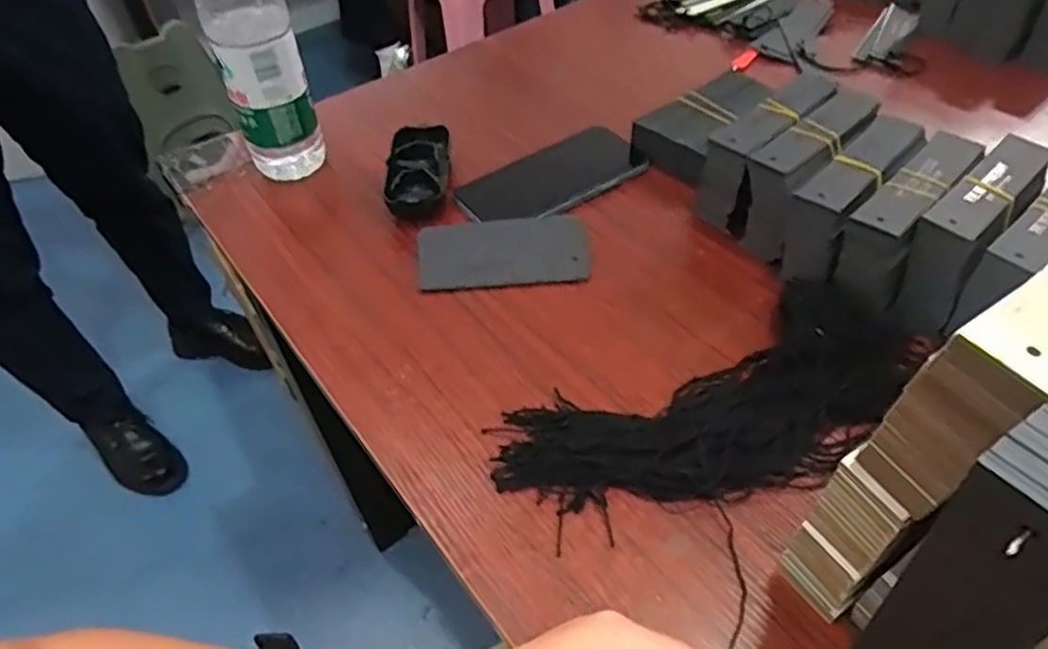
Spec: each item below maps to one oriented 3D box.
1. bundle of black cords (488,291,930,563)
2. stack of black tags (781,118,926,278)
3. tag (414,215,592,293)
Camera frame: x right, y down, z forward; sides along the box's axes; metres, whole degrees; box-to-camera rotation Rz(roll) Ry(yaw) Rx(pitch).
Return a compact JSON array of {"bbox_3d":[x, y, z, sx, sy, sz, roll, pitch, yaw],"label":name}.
[{"bbox_3d":[0.112,0.051,0.407,0.254,0.028,0.104,-18,48,-12],"label":"bundle of black cords"},{"bbox_3d":[0.230,-0.085,0.486,0.040,0.073,0.138,34,58,31],"label":"stack of black tags"},{"bbox_3d":[-0.016,-0.055,0.517,0.128,0.010,0.058,-4,66,-1],"label":"tag"}]

